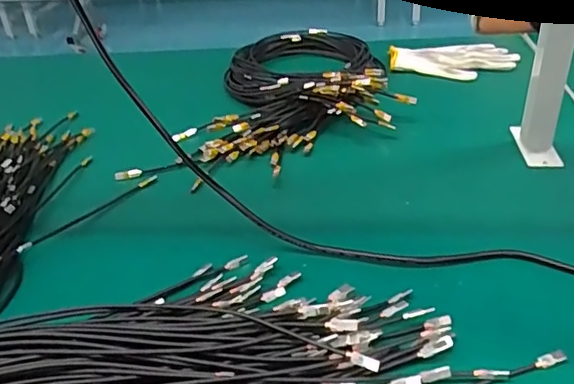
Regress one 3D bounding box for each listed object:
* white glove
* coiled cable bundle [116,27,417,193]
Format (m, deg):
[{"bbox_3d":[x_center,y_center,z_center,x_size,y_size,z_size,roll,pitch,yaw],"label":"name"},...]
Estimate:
[{"bbox_3d":[0.267,-0.212,0.926,0.192,0.015,0.123,-1,33,5],"label":"white glove"},{"bbox_3d":[0.022,-0.158,0.824,0.309,0.056,0.500,8,35,18],"label":"coiled cable bundle"}]

